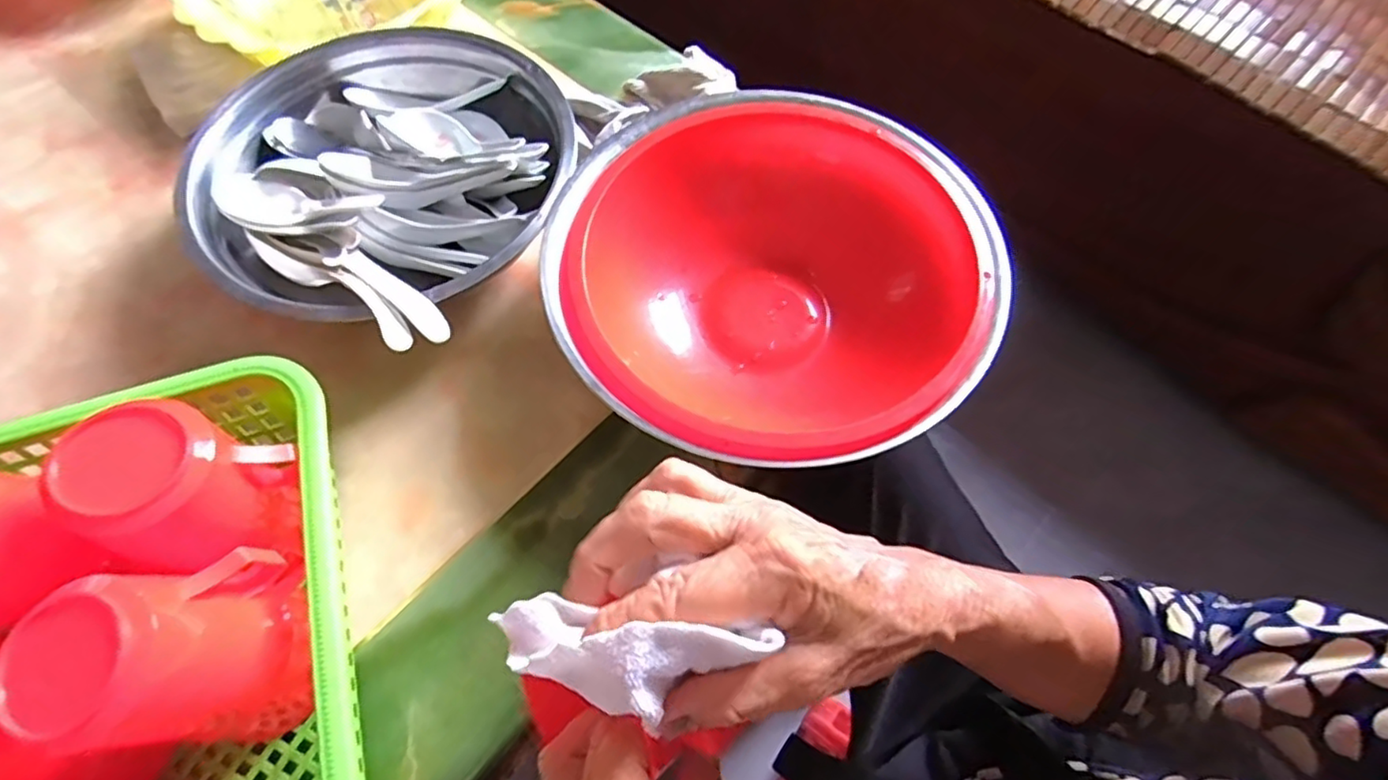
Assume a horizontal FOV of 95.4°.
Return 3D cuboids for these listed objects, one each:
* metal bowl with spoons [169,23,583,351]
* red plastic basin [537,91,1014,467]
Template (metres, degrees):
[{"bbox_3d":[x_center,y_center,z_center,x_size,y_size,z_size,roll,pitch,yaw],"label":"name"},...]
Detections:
[{"bbox_3d":[-0.213,-0.151,0.461,0.248,0.075,0.252,0,64,0],"label":"metal bowl with spoons"},{"bbox_3d":[0.038,-0.070,0.417,0.250,0.074,0.264,0,64,0],"label":"red plastic basin"}]

